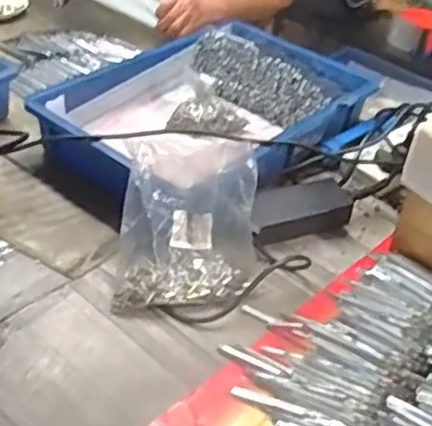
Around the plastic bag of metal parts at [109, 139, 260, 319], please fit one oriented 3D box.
[{"bbox_3d":[-0.029,0.011,0.711,0.146,0.122,0.138,1,38,-7],"label":"plastic bag of metal parts"}]

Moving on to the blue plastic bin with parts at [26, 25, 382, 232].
[{"bbox_3d":[-0.007,-0.144,0.942,0.280,0.086,0.468,34,45,30],"label":"blue plastic bin with parts"}]

